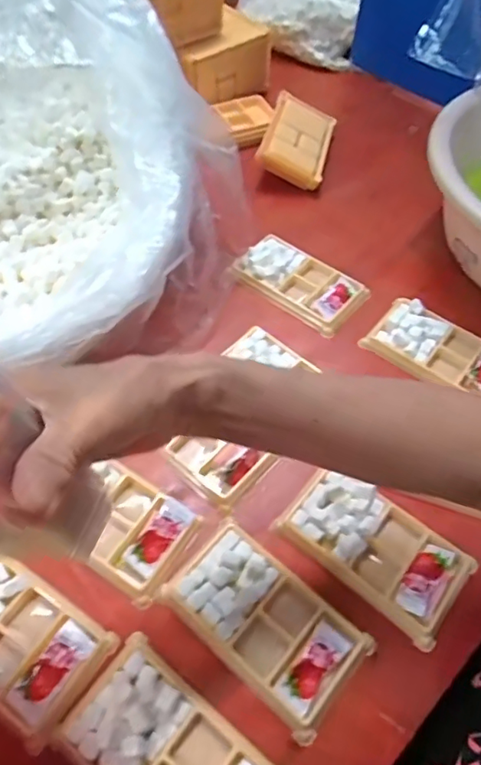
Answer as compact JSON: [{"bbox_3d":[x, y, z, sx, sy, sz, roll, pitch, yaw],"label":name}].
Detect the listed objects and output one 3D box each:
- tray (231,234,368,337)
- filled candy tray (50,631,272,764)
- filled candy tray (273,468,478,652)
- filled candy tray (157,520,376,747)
[{"bbox_3d":[0.062,-0.108,0.572,0.137,0.019,0.078,35,61,20],"label":"tray"},{"bbox_3d":[-0.043,0.232,0.333,0.134,0.025,0.075,36,62,20],"label":"filled candy tray"},{"bbox_3d":[0.102,0.122,0.410,0.131,0.022,0.075,33,61,19],"label":"filled candy tray"},{"bbox_3d":[0.018,0.166,0.381,0.135,0.015,0.074,36,62,20],"label":"filled candy tray"}]

